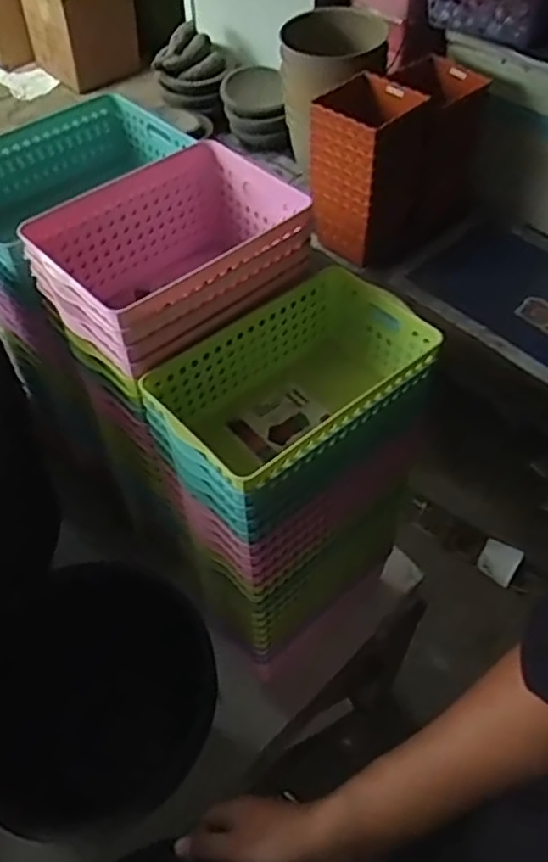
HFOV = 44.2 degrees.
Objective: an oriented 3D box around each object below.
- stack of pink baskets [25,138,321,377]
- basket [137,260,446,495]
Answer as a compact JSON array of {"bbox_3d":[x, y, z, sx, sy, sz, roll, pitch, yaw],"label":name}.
[{"bbox_3d":[-0.109,-0.180,0.744,0.185,0.134,0.262,38,60,26],"label":"stack of pink baskets"},{"bbox_3d":[0.023,-0.033,0.736,0.287,0.131,0.169,-34,59,-24],"label":"basket"}]

